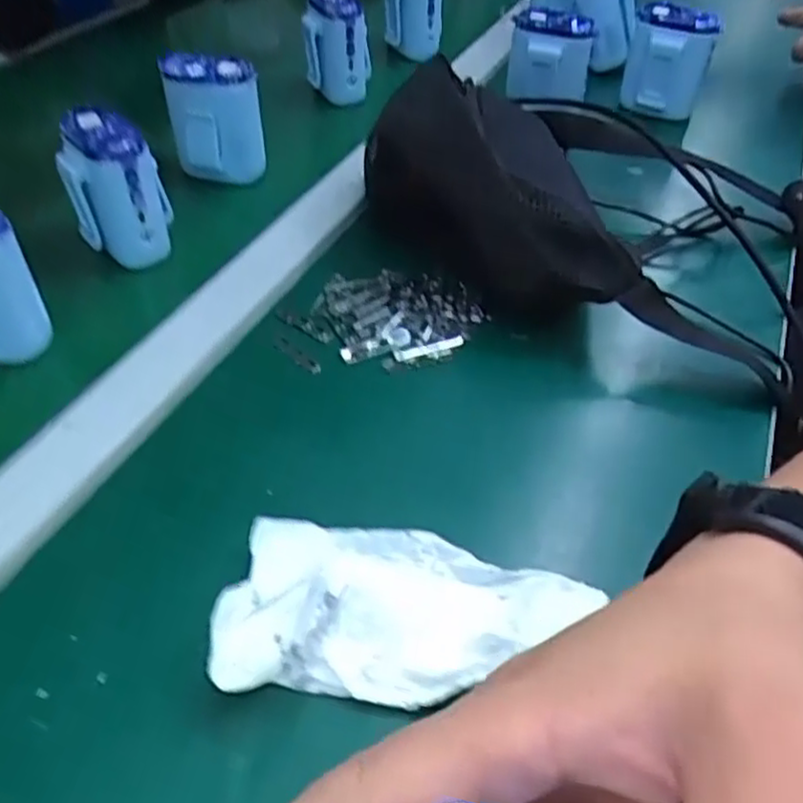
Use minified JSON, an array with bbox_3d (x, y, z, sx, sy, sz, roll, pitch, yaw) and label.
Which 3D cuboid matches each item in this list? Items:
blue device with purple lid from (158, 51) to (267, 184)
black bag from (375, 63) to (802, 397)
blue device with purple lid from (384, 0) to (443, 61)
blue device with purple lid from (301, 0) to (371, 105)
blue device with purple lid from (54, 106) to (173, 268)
[{"bbox_3d":[-0.138,-0.211,0.541,0.063,0.085,0.036,-13,48,-17],"label":"blue device with purple lid"},{"bbox_3d":[0.114,-0.134,0.482,0.284,0.082,0.209,19,49,11],"label":"black bag"},{"bbox_3d":[0.012,-0.408,0.747,0.058,0.089,0.066,2,46,-3],"label":"blue device with purple lid"},{"bbox_3d":[-0.058,-0.329,0.669,0.062,0.084,0.060,-2,46,-6],"label":"blue device with purple lid"},{"bbox_3d":[-0.183,-0.138,0.468,0.060,0.079,0.061,-13,50,-17],"label":"blue device with purple lid"}]

